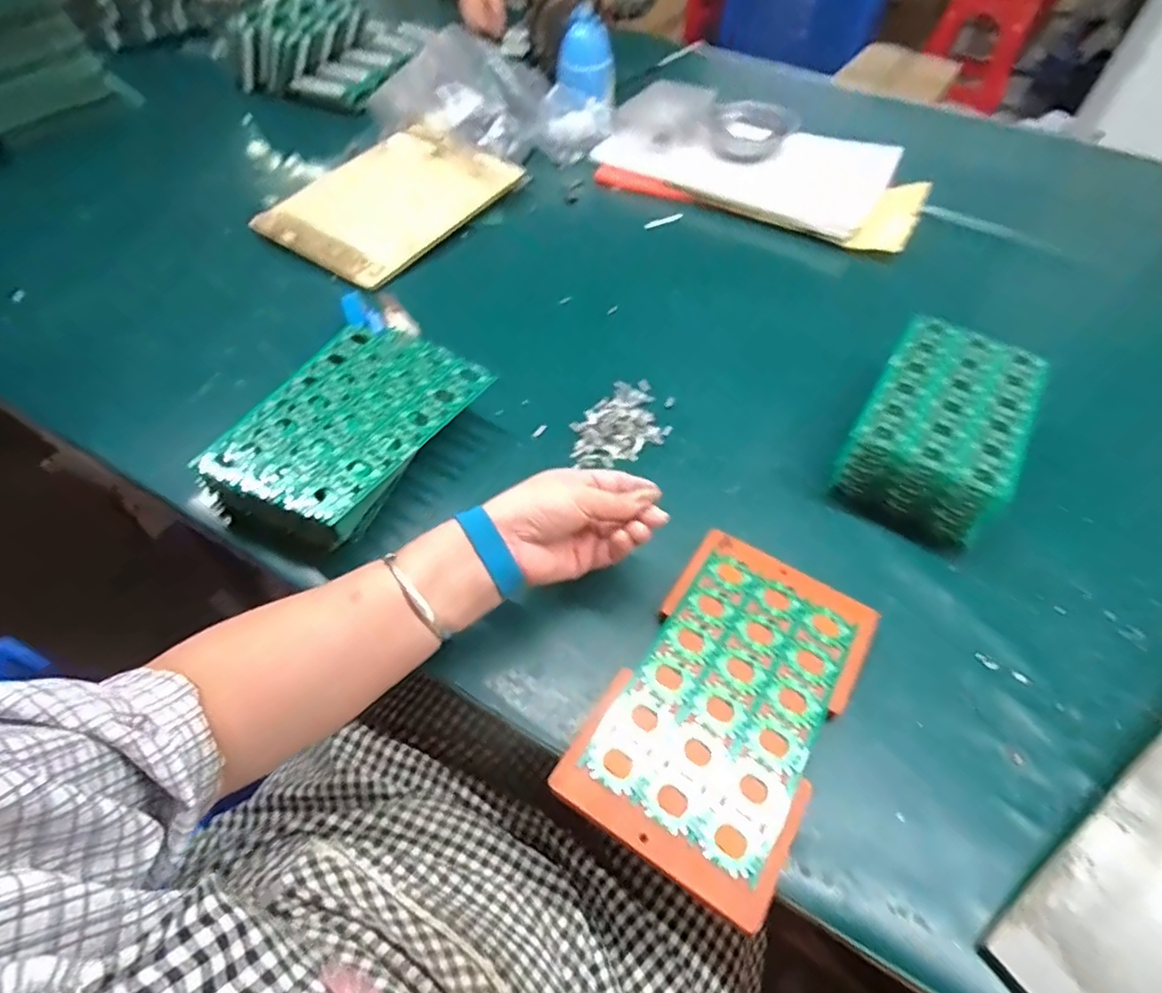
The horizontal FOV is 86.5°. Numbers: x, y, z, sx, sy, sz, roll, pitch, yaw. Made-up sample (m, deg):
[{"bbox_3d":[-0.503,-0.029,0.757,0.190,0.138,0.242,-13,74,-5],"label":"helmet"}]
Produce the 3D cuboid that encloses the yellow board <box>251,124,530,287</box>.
[{"bbox_3d":[-0.244,-0.398,0.816,0.199,0.018,0.306,31,60,13],"label":"yellow board"}]

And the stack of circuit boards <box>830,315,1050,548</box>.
[{"bbox_3d":[0.326,-0.064,0.564,0.118,0.076,0.198,29,58,18],"label":"stack of circuit boards"}]

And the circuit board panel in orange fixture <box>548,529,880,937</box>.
[{"bbox_3d":[0.102,0.134,0.423,0.137,0.006,0.236,29,54,18],"label":"circuit board panel in orange fixture"}]

